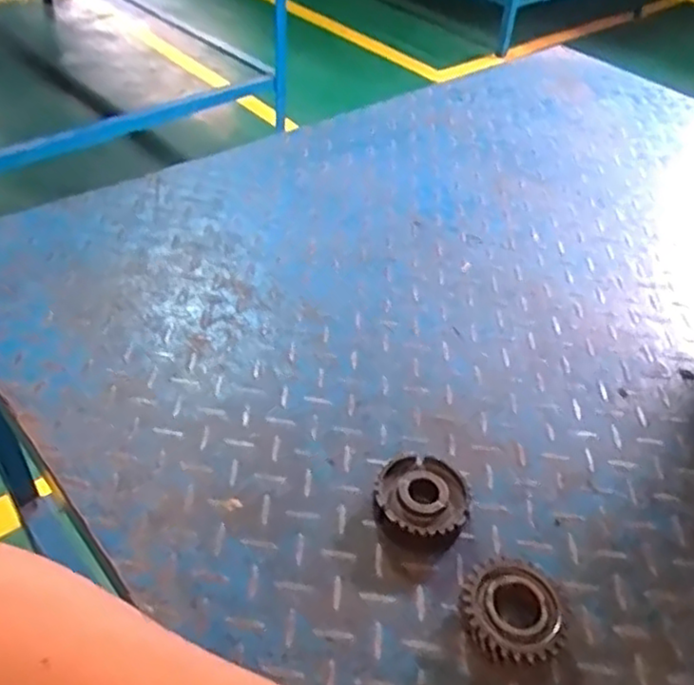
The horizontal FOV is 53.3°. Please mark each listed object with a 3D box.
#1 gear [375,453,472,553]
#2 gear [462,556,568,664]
[{"bbox_3d":[0.055,0.116,0.511,0.068,0.028,0.070,2,43,-2],"label":"gear"},{"bbox_3d":[0.105,0.176,0.443,0.063,0.035,0.065,5,43,0],"label":"gear"}]

